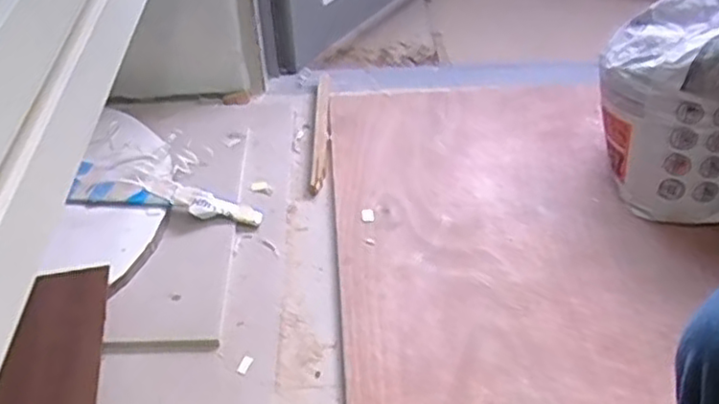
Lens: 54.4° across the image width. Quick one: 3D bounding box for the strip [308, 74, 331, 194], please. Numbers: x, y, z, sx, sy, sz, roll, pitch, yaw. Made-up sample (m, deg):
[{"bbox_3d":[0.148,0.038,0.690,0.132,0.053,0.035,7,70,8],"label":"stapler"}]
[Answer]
[{"bbox_3d":[-0.063,-0.123,1.156,0.028,0.015,0.295,-1,42,2],"label":"strip"}]

